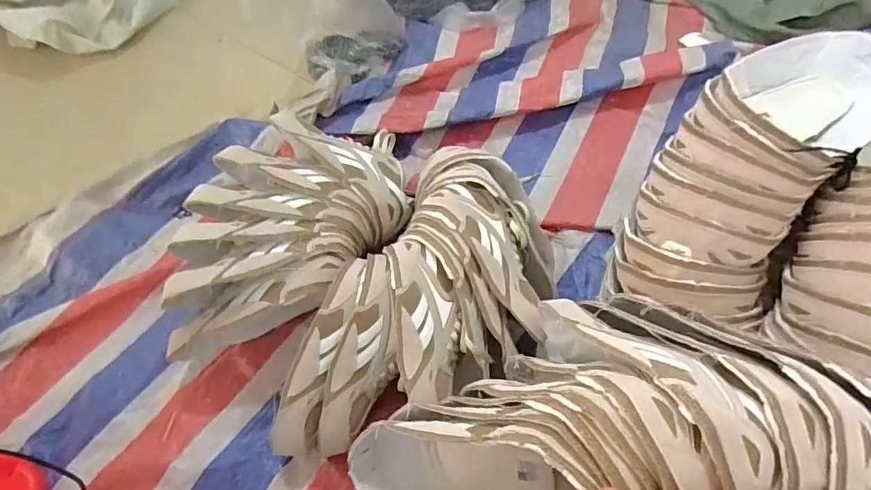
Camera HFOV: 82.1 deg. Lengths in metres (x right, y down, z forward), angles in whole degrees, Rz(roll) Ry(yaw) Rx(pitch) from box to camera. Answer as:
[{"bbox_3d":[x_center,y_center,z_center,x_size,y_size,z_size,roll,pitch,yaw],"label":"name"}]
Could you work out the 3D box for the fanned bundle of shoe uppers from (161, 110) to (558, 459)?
[{"bbox_3d":[-0.107,0.026,0.705,0.476,0.163,0.468,39,66,19],"label":"fanned bundle of shoe uppers"}]

